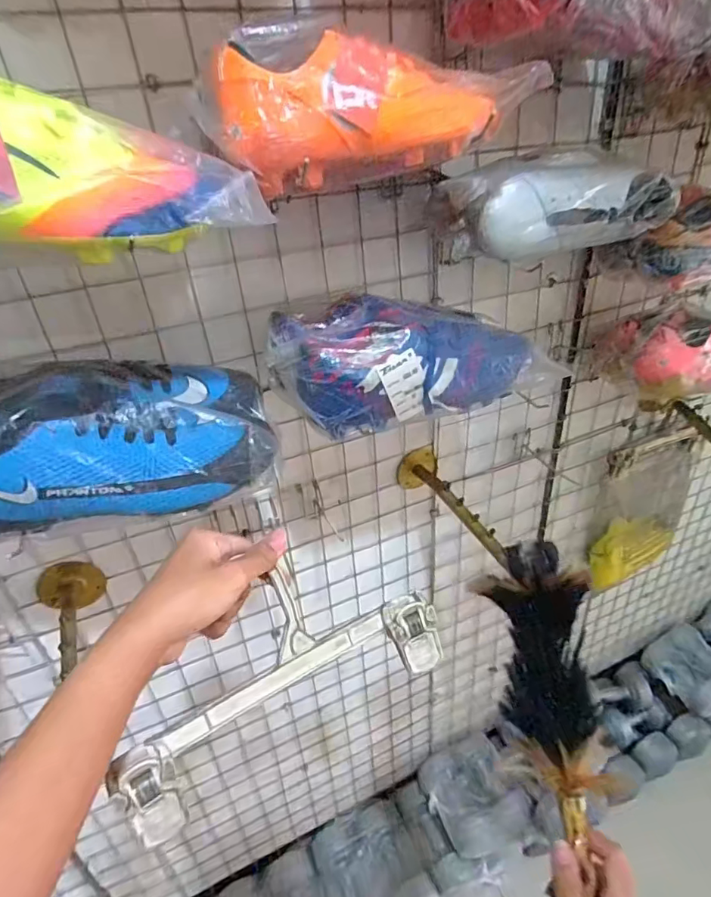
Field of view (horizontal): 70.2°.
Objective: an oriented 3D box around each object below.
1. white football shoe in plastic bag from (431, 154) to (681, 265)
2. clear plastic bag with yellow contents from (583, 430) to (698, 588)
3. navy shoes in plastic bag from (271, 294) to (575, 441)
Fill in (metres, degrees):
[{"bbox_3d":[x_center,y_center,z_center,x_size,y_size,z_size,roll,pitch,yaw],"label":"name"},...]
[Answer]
[{"bbox_3d":[0.208,-0.256,0.528,0.245,0.081,0.099,-14,34,-15],"label":"white football shoe in plastic bag"},{"bbox_3d":[0.589,0.124,1.038,0.244,0.351,0.045,-16,34,-17],"label":"clear plastic bag with yellow contents"},{"bbox_3d":[0.058,-0.089,0.505,0.278,0.100,0.096,-6,33,-3],"label":"navy shoes in plastic bag"}]

